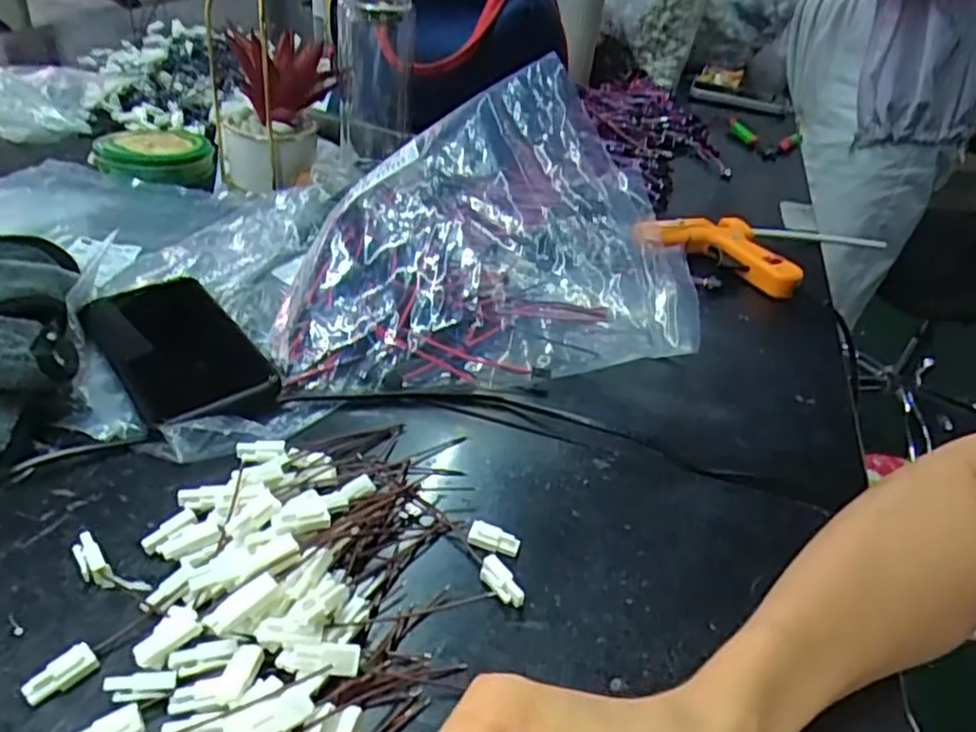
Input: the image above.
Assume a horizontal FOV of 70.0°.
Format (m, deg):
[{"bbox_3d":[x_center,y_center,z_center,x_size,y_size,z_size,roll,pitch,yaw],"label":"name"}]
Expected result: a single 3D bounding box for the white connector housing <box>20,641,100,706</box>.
[{"bbox_3d":[-0.167,0.121,0.272,0.010,0.010,0.025,28,42,27],"label":"white connector housing"}]

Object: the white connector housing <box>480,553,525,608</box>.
[{"bbox_3d":[0.006,0.100,0.322,0.009,0.014,0.025,-21,45,-32],"label":"white connector housing"}]

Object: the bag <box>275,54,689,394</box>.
[{"bbox_3d":[0.004,-0.088,0.454,0.271,0.143,0.144,-2,38,-11],"label":"bag"}]

